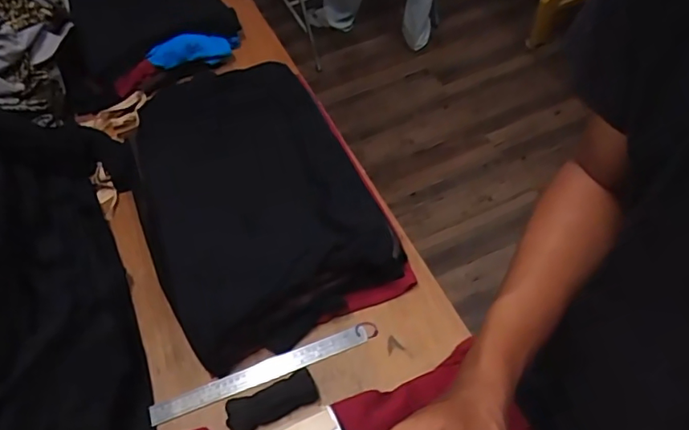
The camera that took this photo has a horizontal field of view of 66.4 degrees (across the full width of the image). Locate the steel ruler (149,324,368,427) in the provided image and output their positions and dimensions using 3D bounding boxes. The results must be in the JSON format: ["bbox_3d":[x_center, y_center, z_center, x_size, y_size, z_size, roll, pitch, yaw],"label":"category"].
[{"bbox_3d":[-0.122,0.232,0.773,0.325,0.006,0.032,-20,57,-8],"label":"steel ruler"}]

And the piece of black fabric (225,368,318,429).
[{"bbox_3d":[-0.102,0.262,0.739,0.125,0.014,0.049,-23,56,-11],"label":"piece of black fabric"}]

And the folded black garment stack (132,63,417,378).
[{"bbox_3d":[-0.163,-0.046,0.909,0.366,0.128,0.548,-22,55,-10],"label":"folded black garment stack"}]

